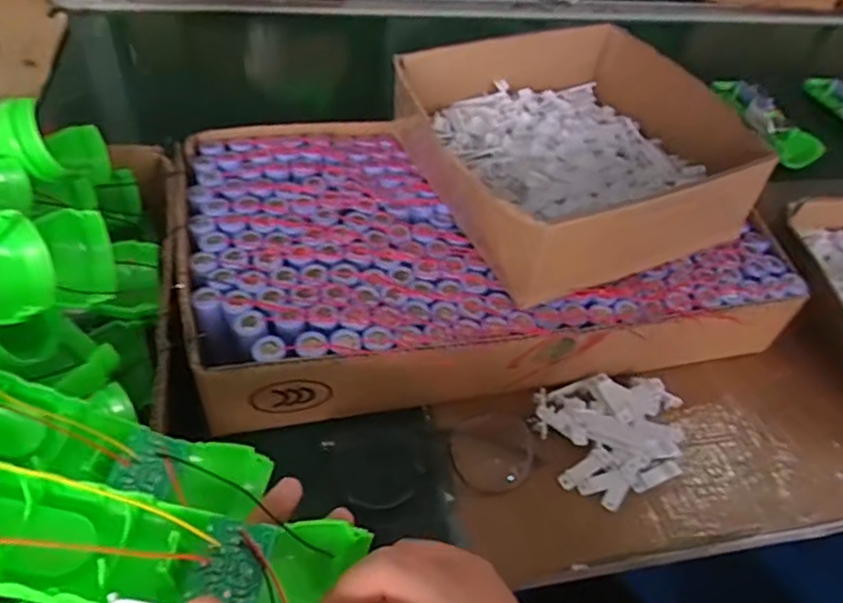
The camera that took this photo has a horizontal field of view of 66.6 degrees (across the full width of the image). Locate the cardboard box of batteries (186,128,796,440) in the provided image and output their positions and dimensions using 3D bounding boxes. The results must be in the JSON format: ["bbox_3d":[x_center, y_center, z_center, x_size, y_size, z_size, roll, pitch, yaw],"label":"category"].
[{"bbox_3d":[0.046,-0.033,0.472,0.413,0.078,0.249,-5,46,-11],"label":"cardboard box of batteries"}]

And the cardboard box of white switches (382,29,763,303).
[{"bbox_3d":[0.110,-0.124,0.476,0.232,0.069,0.235,-15,49,-19],"label":"cardboard box of white switches"}]

